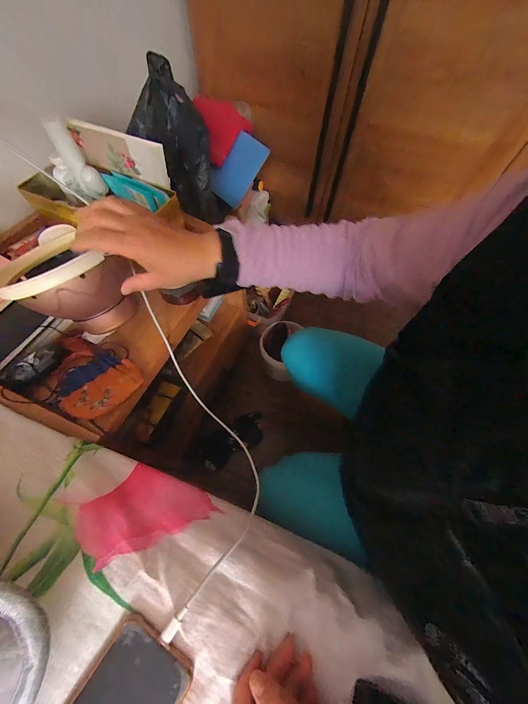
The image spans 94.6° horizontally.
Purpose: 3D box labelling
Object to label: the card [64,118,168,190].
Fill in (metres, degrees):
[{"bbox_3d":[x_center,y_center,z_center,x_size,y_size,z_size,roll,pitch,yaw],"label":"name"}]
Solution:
[{"bbox_3d":[-0.267,-0.368,0.452,0.192,0.067,0.008,22,55,8],"label":"card"}]

